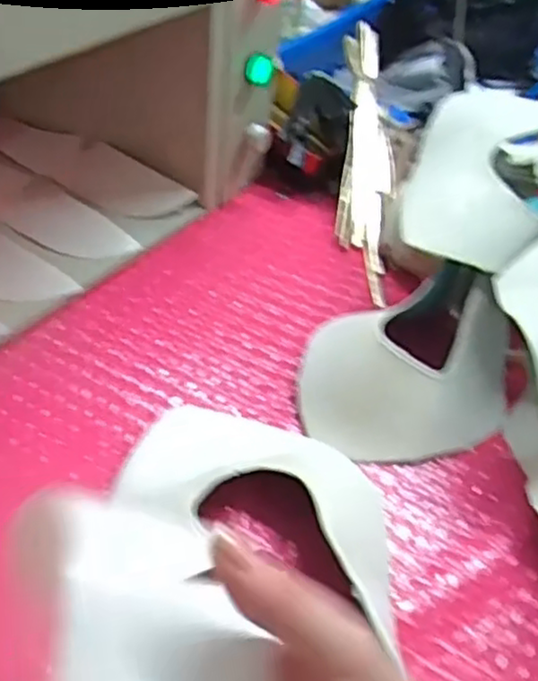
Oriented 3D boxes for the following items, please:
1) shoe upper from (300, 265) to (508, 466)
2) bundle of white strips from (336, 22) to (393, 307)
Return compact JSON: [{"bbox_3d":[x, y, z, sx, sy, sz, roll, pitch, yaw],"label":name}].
[{"bbox_3d":[0.121,0.020,0.553,0.196,0.066,0.119,-20,52,-24],"label":"shoe upper"},{"bbox_3d":[0.105,-0.199,0.753,0.056,0.029,0.370,4,64,-3],"label":"bundle of white strips"}]

